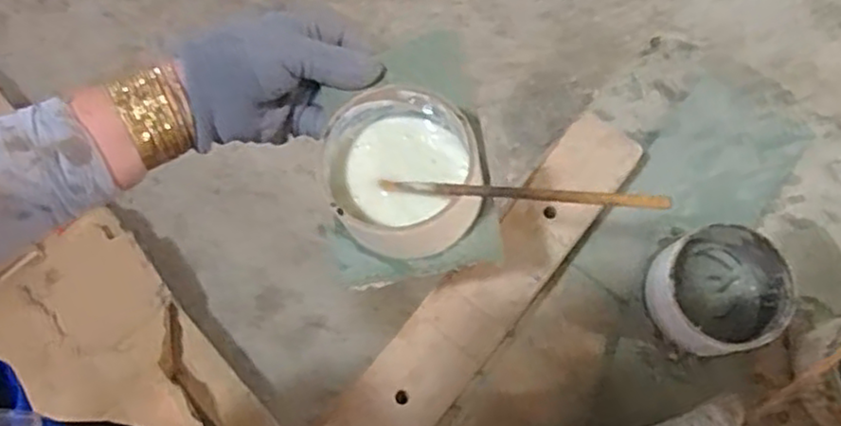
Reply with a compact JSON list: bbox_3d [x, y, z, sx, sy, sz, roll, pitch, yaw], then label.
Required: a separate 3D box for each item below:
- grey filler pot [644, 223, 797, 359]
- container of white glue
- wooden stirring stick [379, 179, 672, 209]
[{"bbox_3d":[0.201,0.054,0.474,0.085,0.044,0.083,0,72,1],"label":"grey filler pot"},{"bbox_3d":[-0.010,-0.022,0.378,0.077,0.045,0.082,-11,72,-2],"label":"container of white glue"},{"bbox_3d":[0.038,-0.009,0.326,0.162,0.009,0.007,6,67,44],"label":"wooden stirring stick"}]

